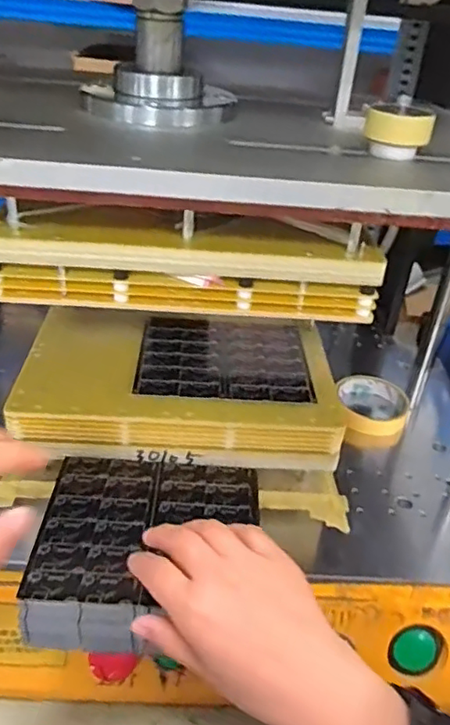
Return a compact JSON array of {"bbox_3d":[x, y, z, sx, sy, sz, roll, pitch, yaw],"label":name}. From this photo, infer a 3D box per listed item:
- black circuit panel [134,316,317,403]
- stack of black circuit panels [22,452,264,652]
[{"bbox_3d":[0.000,-0.007,0.592,0.163,0.008,0.132,3,34,-3],"label":"black circuit panel"},{"bbox_3d":[-0.059,0.143,0.464,0.161,0.038,0.150,5,34,0],"label":"stack of black circuit panels"}]

